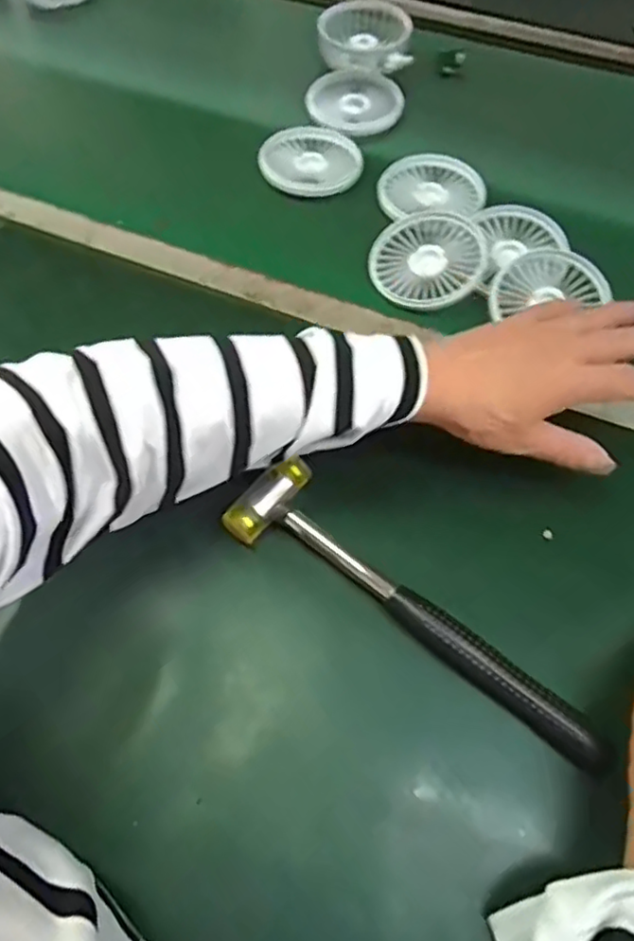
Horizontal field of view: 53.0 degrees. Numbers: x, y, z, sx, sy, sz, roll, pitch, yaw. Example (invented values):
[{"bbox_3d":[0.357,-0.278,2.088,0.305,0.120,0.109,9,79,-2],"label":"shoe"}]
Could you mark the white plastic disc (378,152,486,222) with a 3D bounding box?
[{"bbox_3d":[0.094,-0.238,0.542,0.095,0.010,0.086,-38,68,-18],"label":"white plastic disc"}]

